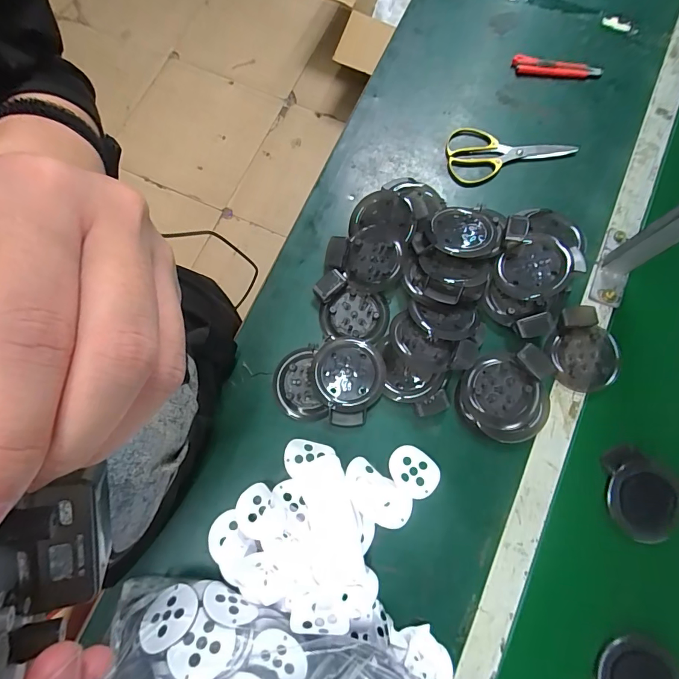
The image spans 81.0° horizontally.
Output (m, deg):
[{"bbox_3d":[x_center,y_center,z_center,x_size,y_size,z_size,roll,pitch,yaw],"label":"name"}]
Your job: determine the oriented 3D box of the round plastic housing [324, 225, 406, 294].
[{"bbox_3d":[0.034,-0.109,0.528,0.101,0.023,0.088,17,77,4],"label":"round plastic housing"}]

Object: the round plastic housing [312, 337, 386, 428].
[{"bbox_3d":[0.011,0.051,0.492,0.085,0.023,0.107,6,76,2],"label":"round plastic housing"}]

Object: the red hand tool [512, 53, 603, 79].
[{"bbox_3d":[0.338,-0.419,0.615,0.136,0.016,0.032,7,76,2],"label":"red hand tool"}]

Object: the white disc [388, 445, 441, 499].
[{"bbox_3d":[0.088,0.156,0.471,0.051,0.006,0.061,-40,79,-9],"label":"white disc"}]

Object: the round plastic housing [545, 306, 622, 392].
[{"bbox_3d":[0.306,0.015,0.496,0.080,0.022,0.096,26,77,6],"label":"round plastic housing"}]

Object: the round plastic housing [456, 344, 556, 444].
[{"bbox_3d":[0.196,0.066,0.469,0.094,0.047,0.102,0,76,0],"label":"round plastic housing"}]

